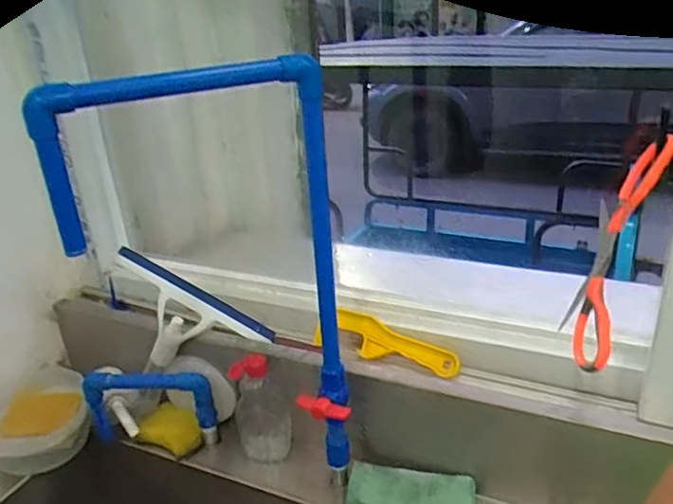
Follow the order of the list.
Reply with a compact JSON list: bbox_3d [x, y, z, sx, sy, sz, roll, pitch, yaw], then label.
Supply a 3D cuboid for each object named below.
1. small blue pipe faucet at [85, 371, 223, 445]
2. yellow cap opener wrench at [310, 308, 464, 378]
[{"bbox_3d":[-0.259,0.212,0.849,0.182,0.127,0.037,2,26,8],"label":"small blue pipe faucet"},{"bbox_3d":[0.071,0.120,0.800,0.191,0.037,0.046,11,29,24],"label":"yellow cap opener wrench"}]

